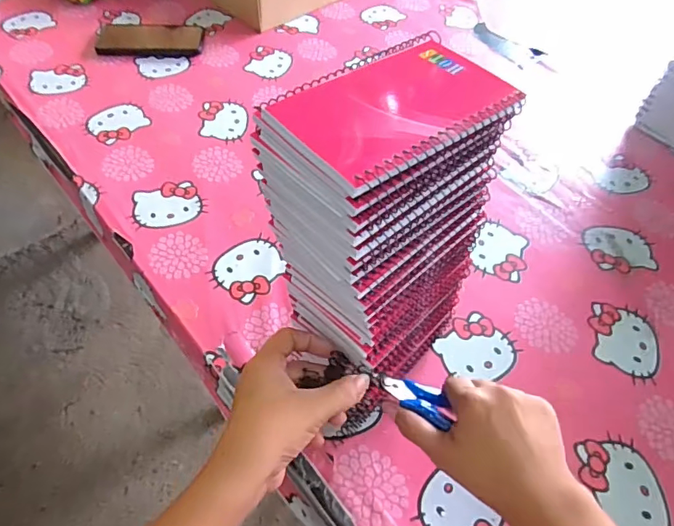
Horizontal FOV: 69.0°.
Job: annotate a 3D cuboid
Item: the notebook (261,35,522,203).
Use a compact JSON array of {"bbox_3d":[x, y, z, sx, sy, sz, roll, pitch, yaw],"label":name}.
[{"bbox_3d":[0.032,-0.091,0.279,0.131,0.007,0.087,-31,62,-23],"label":"notebook"}]

